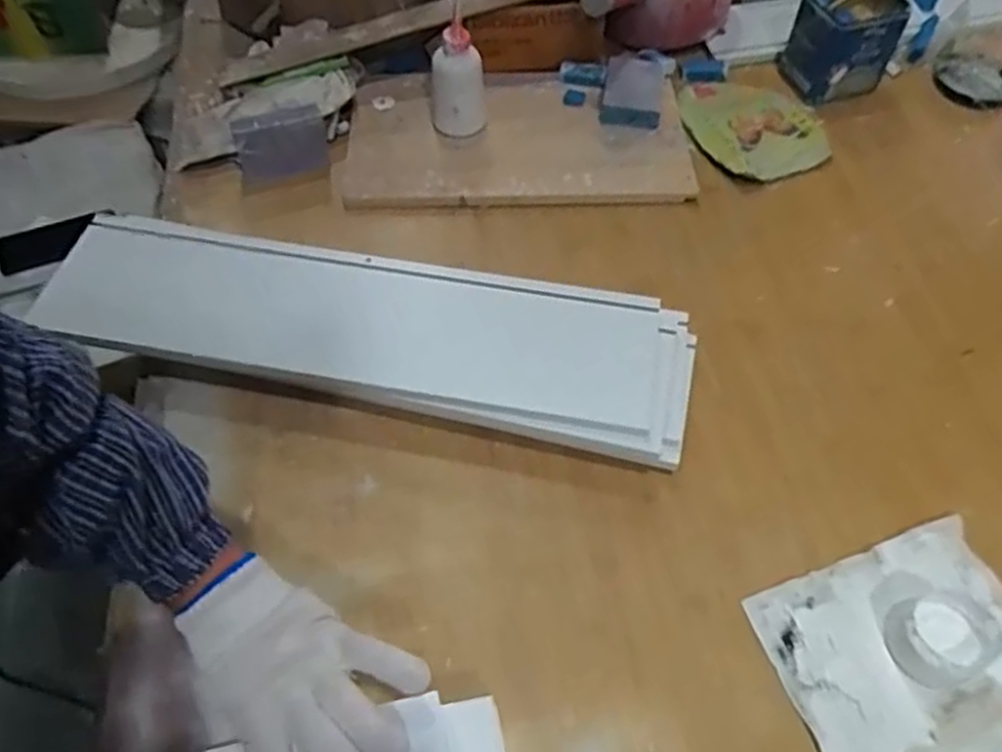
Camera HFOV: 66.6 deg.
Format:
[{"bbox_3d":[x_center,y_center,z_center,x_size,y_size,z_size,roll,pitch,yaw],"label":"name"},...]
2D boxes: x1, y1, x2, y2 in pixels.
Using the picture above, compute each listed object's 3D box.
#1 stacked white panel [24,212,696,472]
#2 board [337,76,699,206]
[{"bbox_3d":[-0.134,-0.040,0.717,0.606,0.062,0.149,11,56,6],"label":"stacked white panel"},{"bbox_3d":[0.018,-0.289,0.912,0.401,0.029,0.214,0,55,-2],"label":"board"}]

